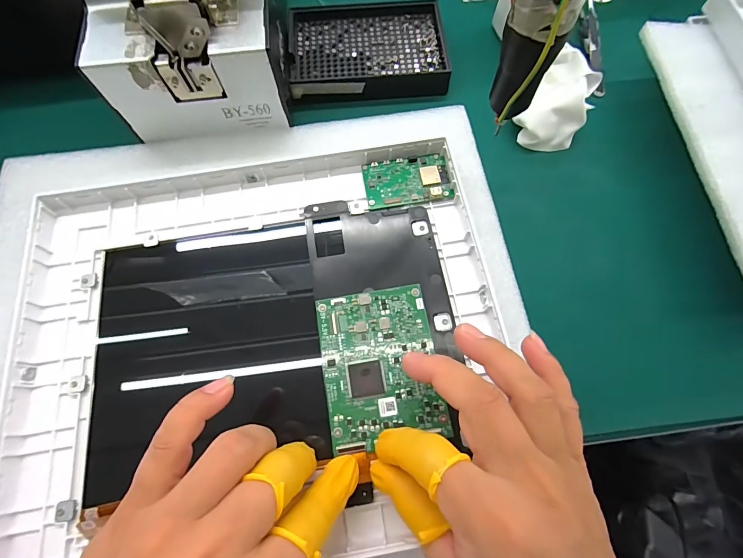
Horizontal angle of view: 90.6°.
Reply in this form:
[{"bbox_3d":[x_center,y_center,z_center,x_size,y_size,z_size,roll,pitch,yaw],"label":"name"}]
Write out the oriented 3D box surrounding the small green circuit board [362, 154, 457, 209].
[{"bbox_3d":[0.027,-0.074,0.275,0.063,0.007,0.039,-7,71,-4],"label":"small green circuit board"}]

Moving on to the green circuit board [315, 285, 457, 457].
[{"bbox_3d":[0.006,0.052,0.226,0.069,0.004,0.092,-8,71,-5],"label":"green circuit board"}]

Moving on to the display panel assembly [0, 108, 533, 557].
[{"bbox_3d":[-0.085,0.030,0.245,0.372,0.033,0.317,-6,71,-4],"label":"display panel assembly"}]

